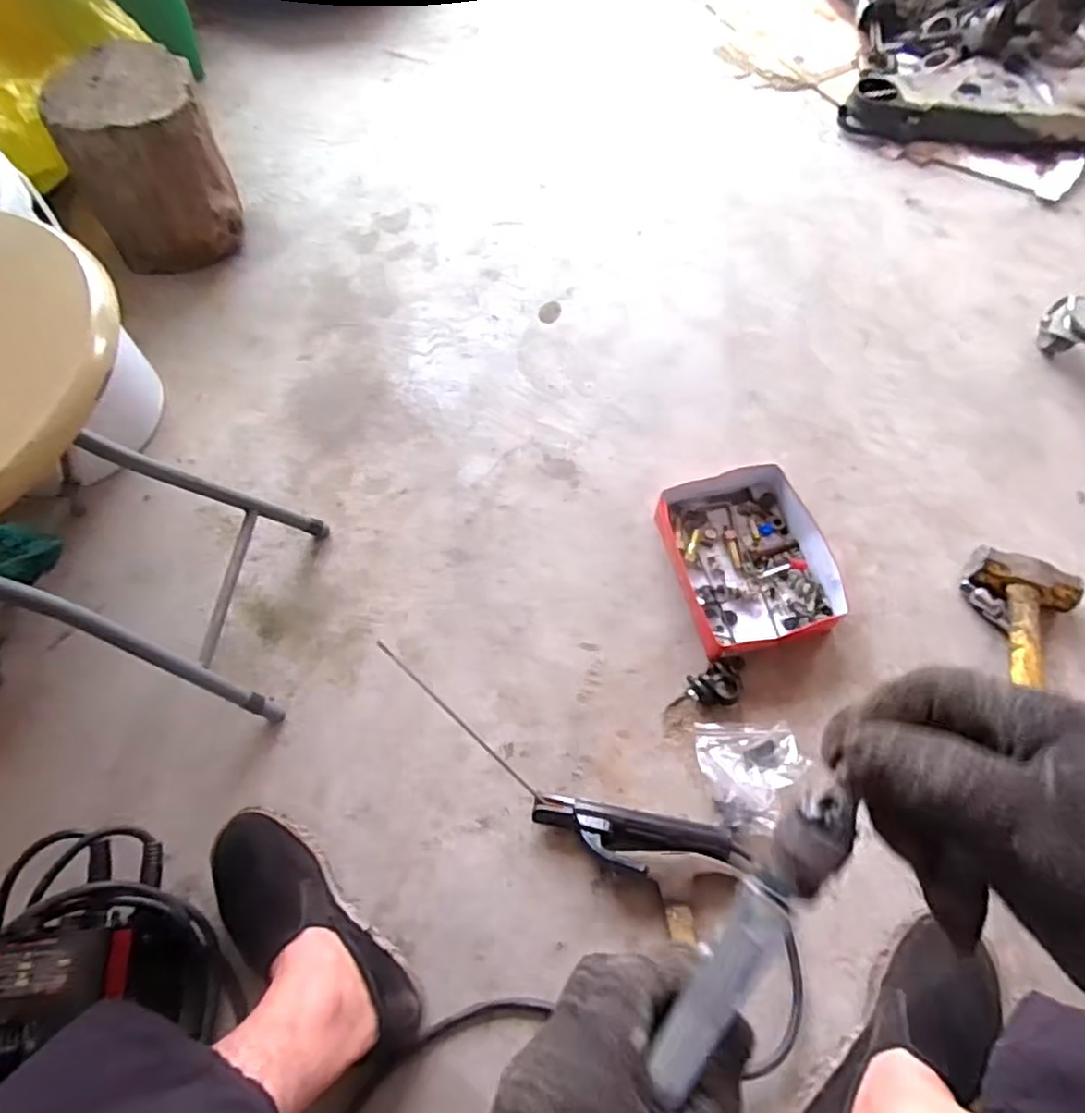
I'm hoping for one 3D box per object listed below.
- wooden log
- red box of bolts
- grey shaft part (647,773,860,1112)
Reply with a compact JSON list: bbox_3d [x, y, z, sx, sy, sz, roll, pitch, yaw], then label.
[{"bbox_3d":[-0.595,-0.597,1.014,0.216,0.228,0.210,-28,66,-11],"label":"wooden log"},{"bbox_3d":[0.237,0.002,0.775,0.172,0.050,0.211,-14,65,-4],"label":"red box of bolts"},{"bbox_3d":[0.081,0.144,0.255,0.022,0.026,0.132,28,100,15],"label":"grey shaft part"}]

